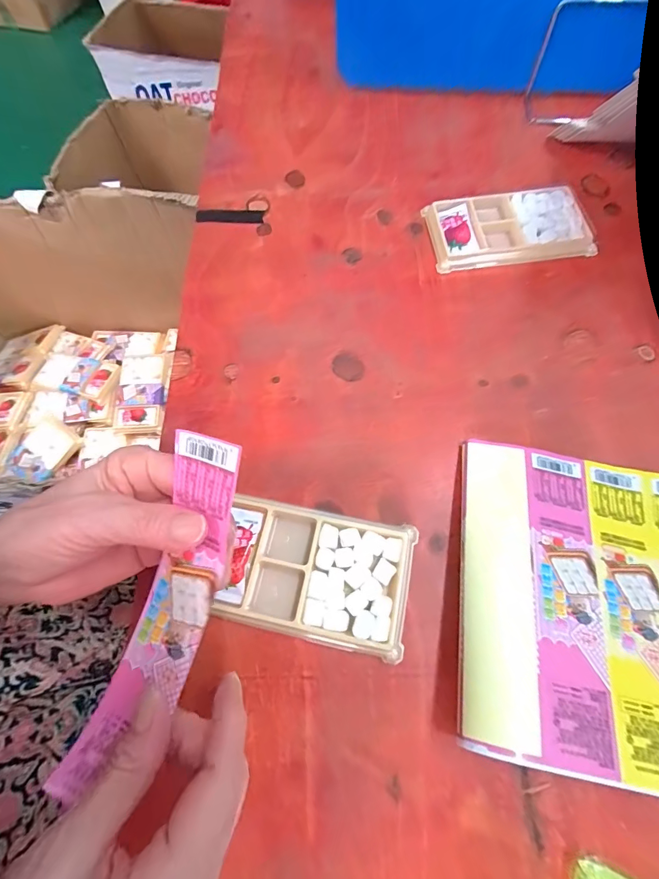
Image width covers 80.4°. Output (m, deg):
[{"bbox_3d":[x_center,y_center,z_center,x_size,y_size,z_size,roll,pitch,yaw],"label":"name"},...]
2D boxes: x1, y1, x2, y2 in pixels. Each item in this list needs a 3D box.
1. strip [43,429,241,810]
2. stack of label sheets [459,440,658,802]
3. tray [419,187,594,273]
[{"bbox_3d":[-0.076,0.076,0.177,0.041,0.027,0.158,19,89,11],"label":"strip"},{"bbox_3d":[0.163,0.091,0.224,0.171,0.036,0.173,8,68,6],"label":"stack of label sheets"},{"bbox_3d":[0.159,-0.191,0.352,0.133,0.014,0.075,-7,67,0],"label":"tray"}]

